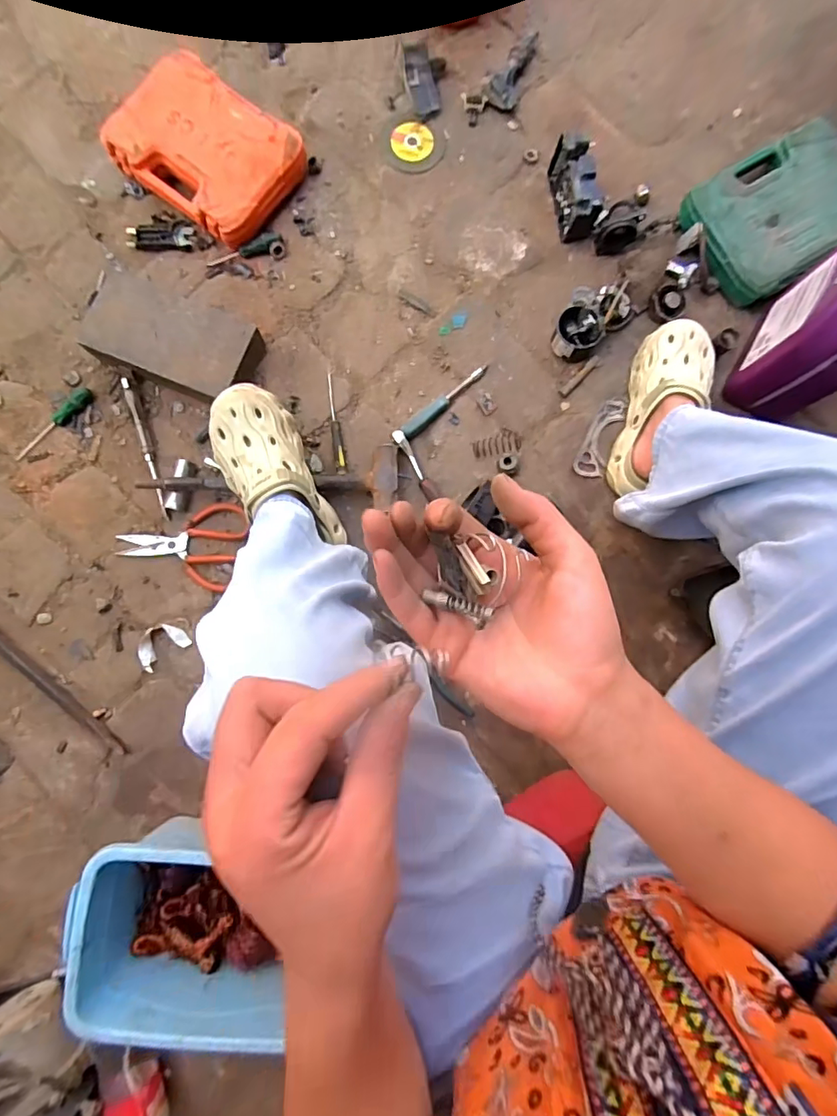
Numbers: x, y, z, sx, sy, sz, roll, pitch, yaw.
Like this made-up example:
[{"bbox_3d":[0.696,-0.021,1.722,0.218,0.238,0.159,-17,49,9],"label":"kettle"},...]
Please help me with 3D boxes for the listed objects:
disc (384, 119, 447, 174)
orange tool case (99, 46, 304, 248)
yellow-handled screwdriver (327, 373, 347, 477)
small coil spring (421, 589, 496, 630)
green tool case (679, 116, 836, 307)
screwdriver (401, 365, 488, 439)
[{"bbox_3d":[-0.005,-0.637,0.820,0.091,0.004,0.083,-7,88,-1],"label":"disc"},{"bbox_3d":[-0.308,-0.598,0.780,0.235,0.066,0.191,34,87,1],"label":"orange tool case"},{"bbox_3d":[-0.122,-0.198,0.777,0.015,0.021,0.152,-7,88,-1],"label":"yellow-handled screwdriver"},{"bbox_3d":[0.019,0.024,0.256,0.034,0.005,0.008,18,87,24],"label":"small coil spring"},{"bbox_3d":[0.530,-0.506,0.783,0.242,0.052,0.194,-29,87,-3],"label":"green tool case"},{"bbox_3d":[0.040,-0.233,0.781,0.160,0.023,0.020,-42,89,-2],"label":"screwdriver"}]

